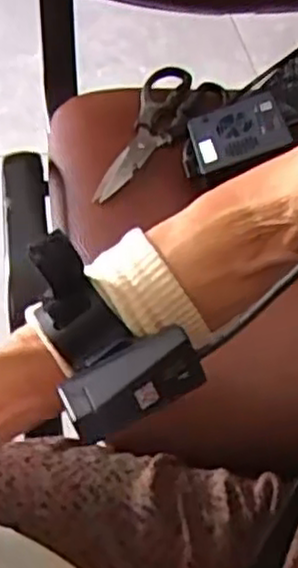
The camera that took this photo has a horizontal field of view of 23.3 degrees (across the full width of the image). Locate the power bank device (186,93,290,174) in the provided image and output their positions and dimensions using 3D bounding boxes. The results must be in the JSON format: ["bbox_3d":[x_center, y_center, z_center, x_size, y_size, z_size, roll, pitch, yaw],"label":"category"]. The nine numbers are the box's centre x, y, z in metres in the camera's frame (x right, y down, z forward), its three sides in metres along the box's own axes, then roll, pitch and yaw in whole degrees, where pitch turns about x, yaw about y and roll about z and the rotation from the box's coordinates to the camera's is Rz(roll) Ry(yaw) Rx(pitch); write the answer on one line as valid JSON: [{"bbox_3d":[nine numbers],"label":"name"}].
[{"bbox_3d":[0.074,-0.131,0.610,0.079,0.014,0.080,-19,45,14],"label":"power bank device"}]

